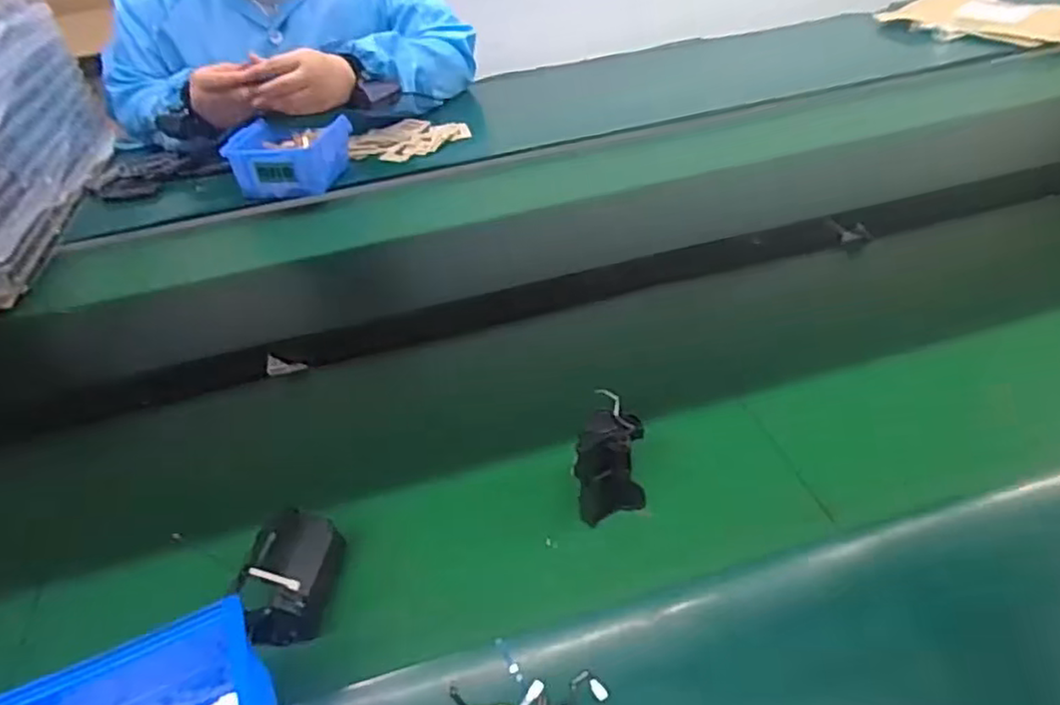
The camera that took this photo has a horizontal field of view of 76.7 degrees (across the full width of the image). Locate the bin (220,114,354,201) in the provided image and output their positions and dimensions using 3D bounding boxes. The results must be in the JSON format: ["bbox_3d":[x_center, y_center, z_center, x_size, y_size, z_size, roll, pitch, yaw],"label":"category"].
[{"bbox_3d":[-0.308,-0.253,0.864,0.131,0.056,0.123,0,41,7],"label":"bin"}]

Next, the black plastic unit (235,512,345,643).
[{"bbox_3d":[-0.142,0.133,0.405,0.041,0.044,0.069,-2,41,6],"label":"black plastic unit"}]

